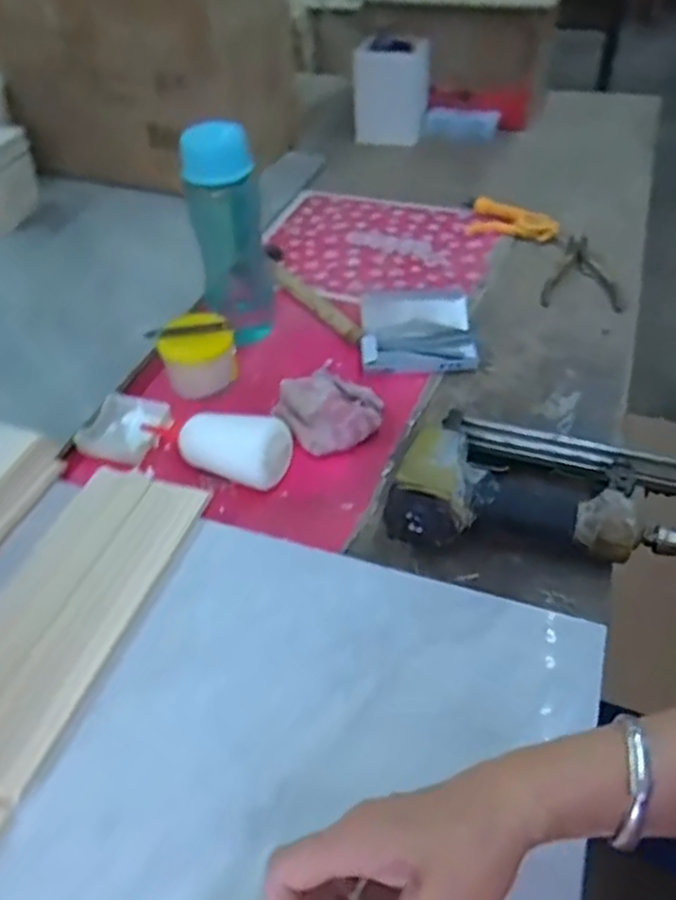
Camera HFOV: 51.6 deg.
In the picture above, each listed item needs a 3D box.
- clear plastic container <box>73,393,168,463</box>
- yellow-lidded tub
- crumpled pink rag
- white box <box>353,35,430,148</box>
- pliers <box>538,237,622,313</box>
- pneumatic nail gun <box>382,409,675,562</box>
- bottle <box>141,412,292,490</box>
[{"bbox_3d":[-0.218,-0.021,0.716,0.072,0.026,0.078,6,44,8],"label":"clear plastic container"},{"bbox_3d":[-0.151,-0.108,0.750,0.077,0.054,0.070,-17,46,-16],"label":"yellow-lidded tub"},{"bbox_3d":[-0.013,-0.043,0.703,0.114,0.032,0.082,33,53,31],"label":"crumpled pink rag"},{"bbox_3d":[0.093,-0.619,1.212,0.124,0.141,0.111,4,44,6],"label":"white box"},{"bbox_3d":[0.313,-0.221,0.872,0.092,0.020,0.149,16,46,17],"label":"pliers"},{"bbox_3d":[0.173,0.023,0.593,0.238,0.060,0.155,8,44,10],"label":"pneumatic nail gun"},{"bbox_3d":[-0.121,-0.018,0.668,0.162,0.053,0.058,21,48,22],"label":"bottle"}]

